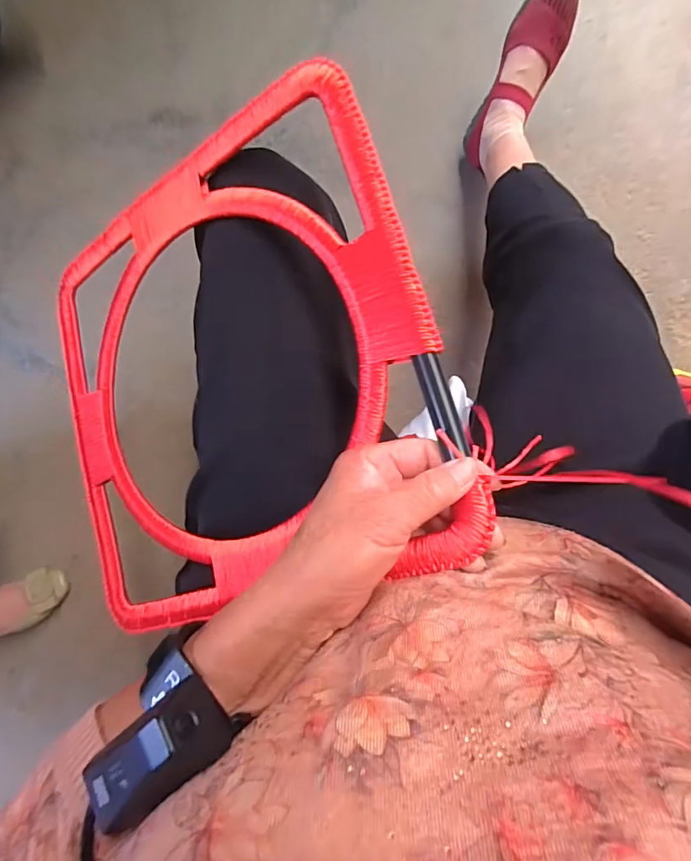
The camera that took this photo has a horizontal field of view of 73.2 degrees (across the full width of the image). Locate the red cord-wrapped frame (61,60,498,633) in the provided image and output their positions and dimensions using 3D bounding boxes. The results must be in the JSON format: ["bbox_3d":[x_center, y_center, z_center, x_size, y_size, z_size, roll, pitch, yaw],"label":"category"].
[{"bbox_3d":[-0.095,-0.036,0.346,0.331,0.018,0.326,-21,80,26],"label":"red cord-wrapped frame"}]

